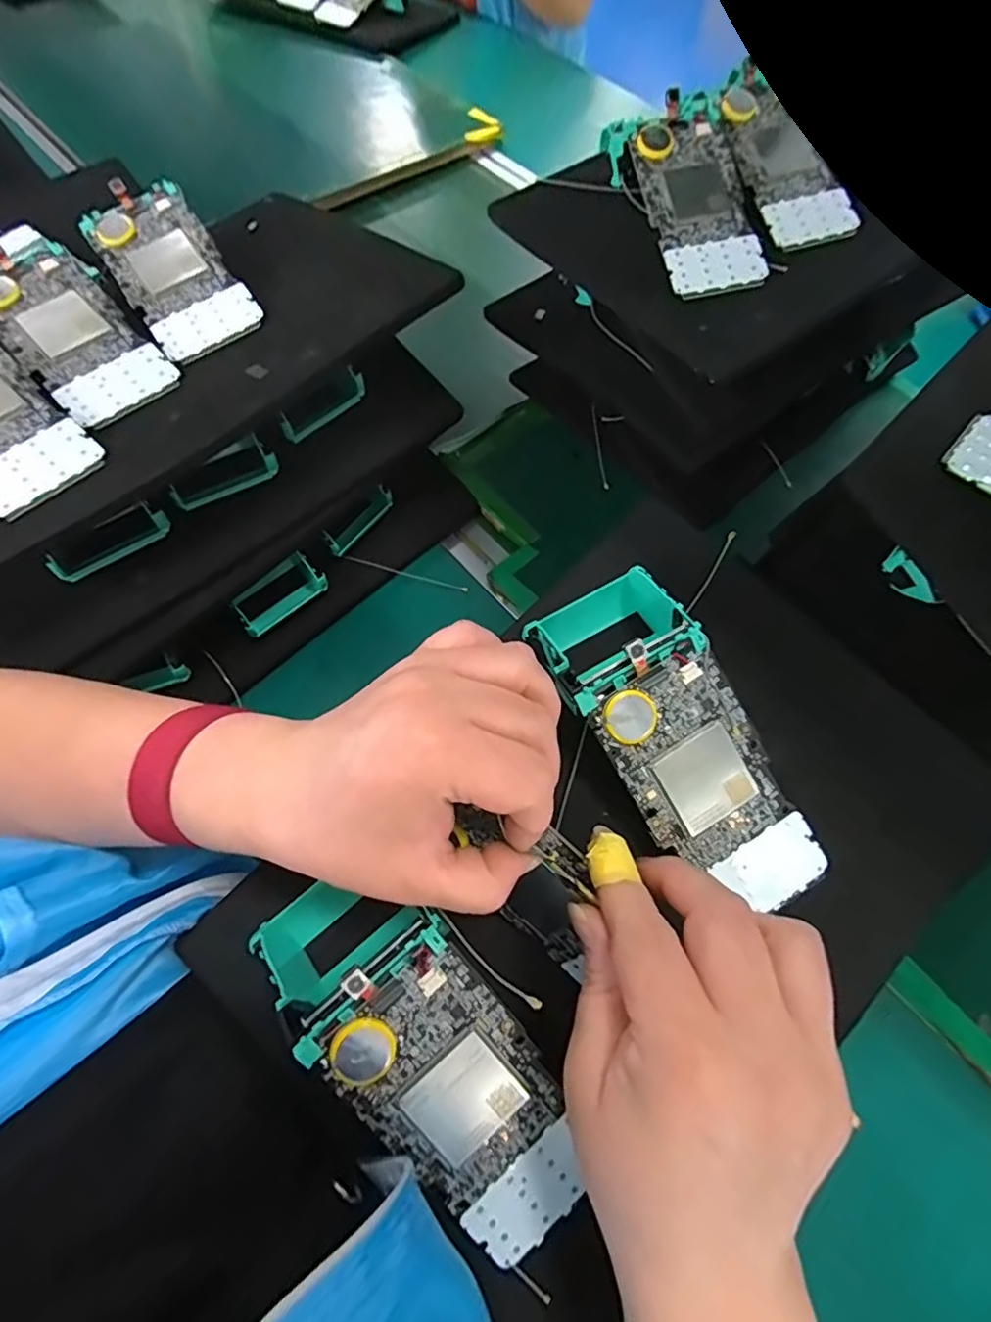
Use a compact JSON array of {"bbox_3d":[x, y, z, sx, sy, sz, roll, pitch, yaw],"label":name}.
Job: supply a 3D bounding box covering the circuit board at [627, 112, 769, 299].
[{"bbox_3d":[0.138,-0.307,0.400,0.066,0.005,0.125,-14,84,-3],"label":"circuit board"}]

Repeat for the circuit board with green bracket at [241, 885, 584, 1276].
[{"bbox_3d":[-0.026,0.166,0.259,0.072,0.052,0.165,-43,98,-8],"label":"circuit board with green bracket"}]

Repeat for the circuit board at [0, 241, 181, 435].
[{"bbox_3d":[-0.264,-0.207,0.361,0.144,0.023,0.070,41,70,17],"label":"circuit board"}]

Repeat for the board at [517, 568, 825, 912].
[{"bbox_3d":[0.092,0.045,0.299,0.084,0.054,0.177,-31,94,-7],"label":"board"}]

